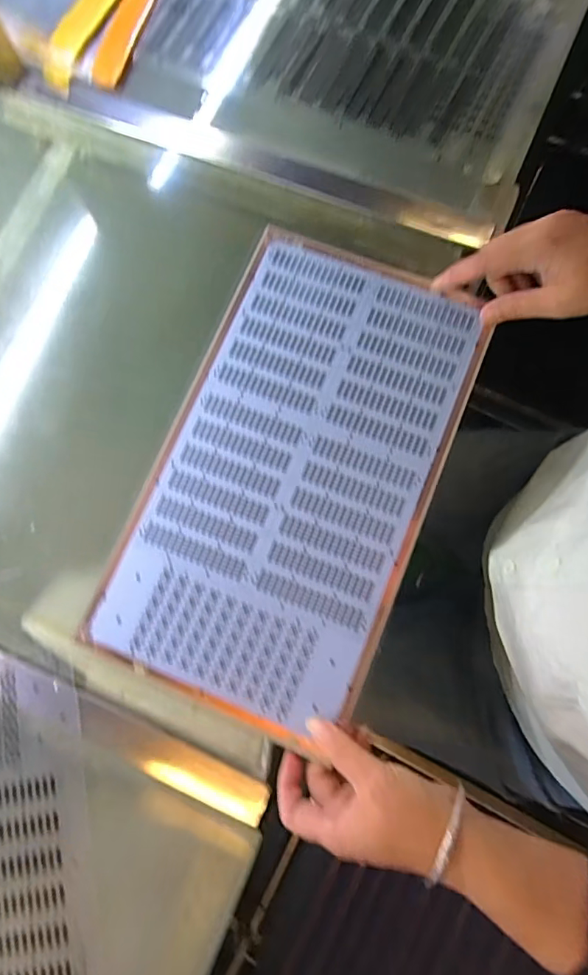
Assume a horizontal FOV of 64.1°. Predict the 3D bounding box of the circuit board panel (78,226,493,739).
[{"bbox_3d":[0.002,-0.020,0.389,0.217,0.004,0.380,22,81,6],"label":"circuit board panel"}]

